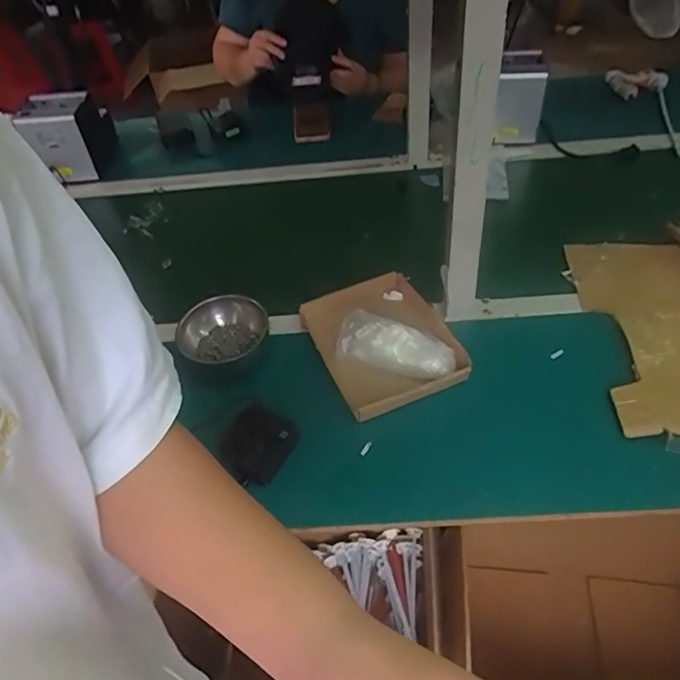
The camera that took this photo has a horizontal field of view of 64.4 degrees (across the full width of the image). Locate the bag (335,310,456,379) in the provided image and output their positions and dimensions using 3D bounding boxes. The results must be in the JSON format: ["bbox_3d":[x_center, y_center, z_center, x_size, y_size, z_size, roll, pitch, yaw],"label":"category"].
[{"bbox_3d":[0.077,0.010,0.738,0.163,0.037,0.078,19,53,22],"label":"bag"}]

